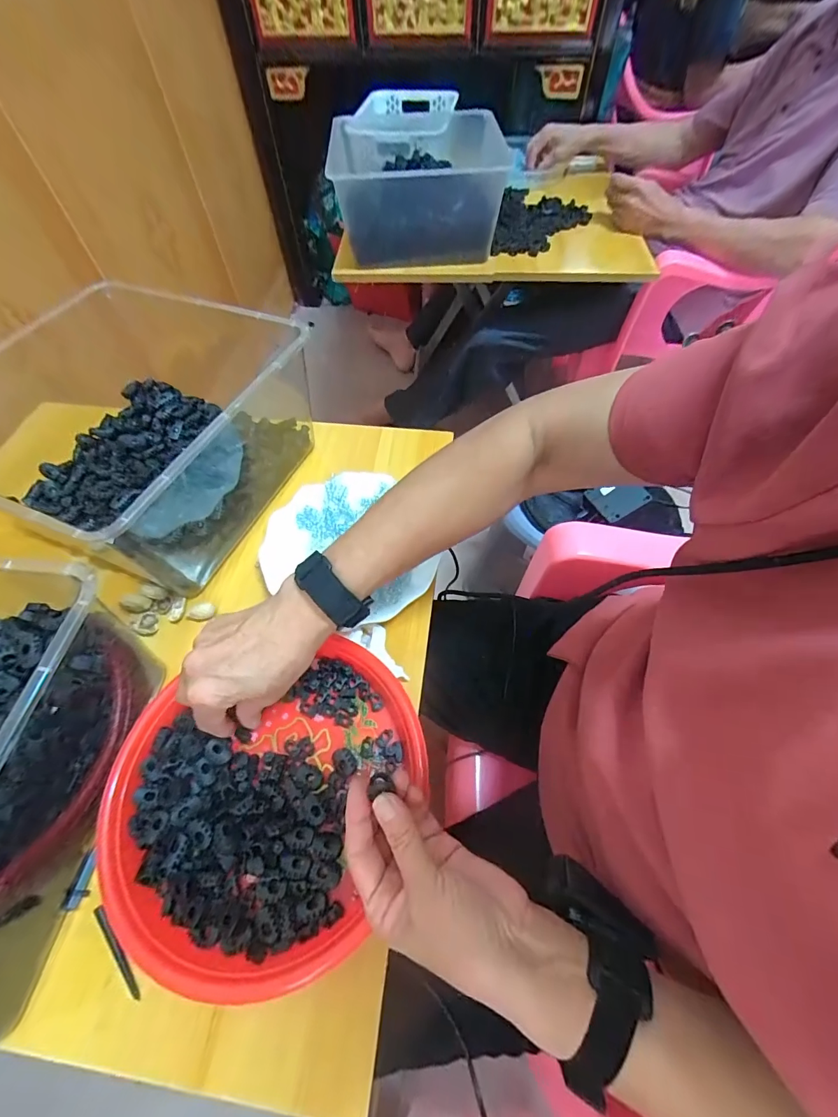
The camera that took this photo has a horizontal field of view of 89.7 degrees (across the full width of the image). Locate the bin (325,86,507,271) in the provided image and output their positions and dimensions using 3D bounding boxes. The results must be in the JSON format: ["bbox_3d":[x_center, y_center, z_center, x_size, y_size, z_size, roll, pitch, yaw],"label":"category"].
[{"bbox_3d":[0.006,-0.731,0.840,0.323,0.170,0.385,0,59,1],"label":"bin"}]

